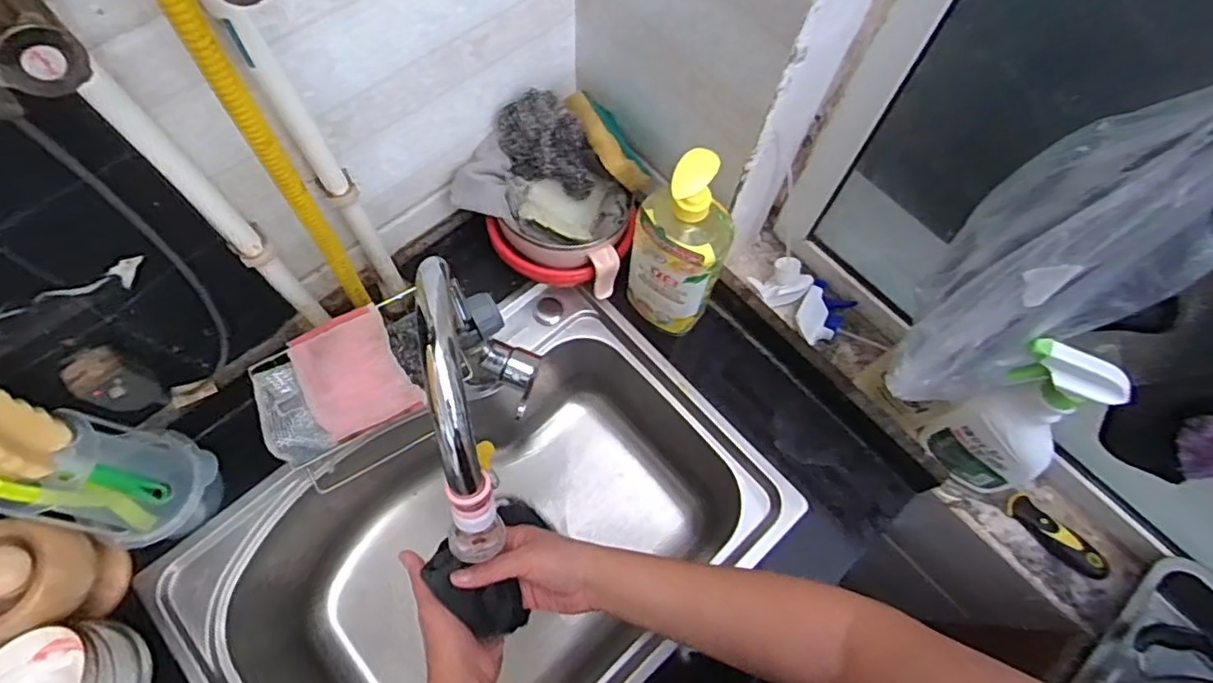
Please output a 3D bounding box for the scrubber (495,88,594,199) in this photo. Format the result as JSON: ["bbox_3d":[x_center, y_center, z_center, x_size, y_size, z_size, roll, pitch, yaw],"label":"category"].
[{"bbox_3d":[-0.066,-0.217,0.684,0.112,0.100,0.054,15,68,4],"label":"scrubber"}]

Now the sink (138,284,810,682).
[{"bbox_3d":[-0.132,0.254,0.751,0.571,0.231,0.414,-40,74,-16],"label":"sink"}]

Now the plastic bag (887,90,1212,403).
[{"bbox_3d":[0.351,-0.067,0.467,0.134,0.323,0.145,9,68,1],"label":"plastic bag"}]

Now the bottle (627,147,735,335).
[{"bbox_3d":[0.076,-0.092,0.641,0.097,0.257,0.069,16,68,4],"label":"bottle"}]

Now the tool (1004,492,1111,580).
[{"bbox_3d":[0.493,0.211,0.670,0.035,0.029,0.108,-40,74,-16],"label":"tool"}]

